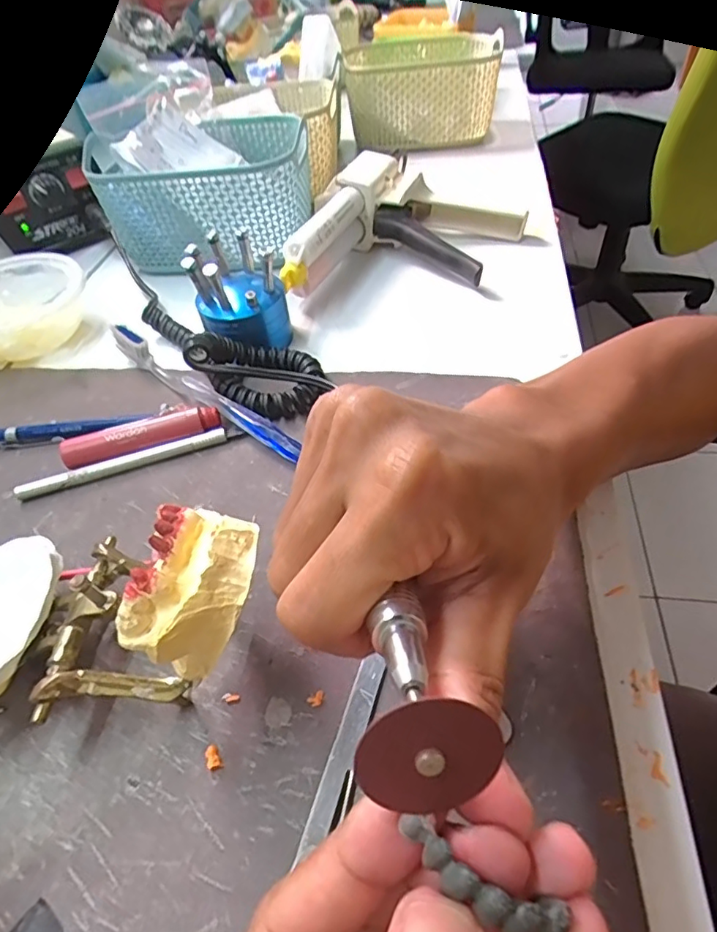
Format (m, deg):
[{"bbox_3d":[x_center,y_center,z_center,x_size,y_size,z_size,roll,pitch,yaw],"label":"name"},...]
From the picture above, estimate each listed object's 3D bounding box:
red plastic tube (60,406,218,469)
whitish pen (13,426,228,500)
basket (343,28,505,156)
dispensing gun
[{"bbox_3d":[-0.123,-0.017,0.314,0.087,0.019,0.018,-16,48,-8],"label":"red plastic tube"},{"bbox_3d":[-0.131,-0.002,0.308,0.114,0.008,0.008,-16,48,-8],"label":"whitish pen"},{"bbox_3d":[0.070,-0.427,0.625,0.158,0.076,0.147,-4,47,2],"label":"basket"},{"bbox_3d":[0.041,-0.177,0.421,0.158,0.058,0.153,7,49,12],"label":"dispensing gun"}]

